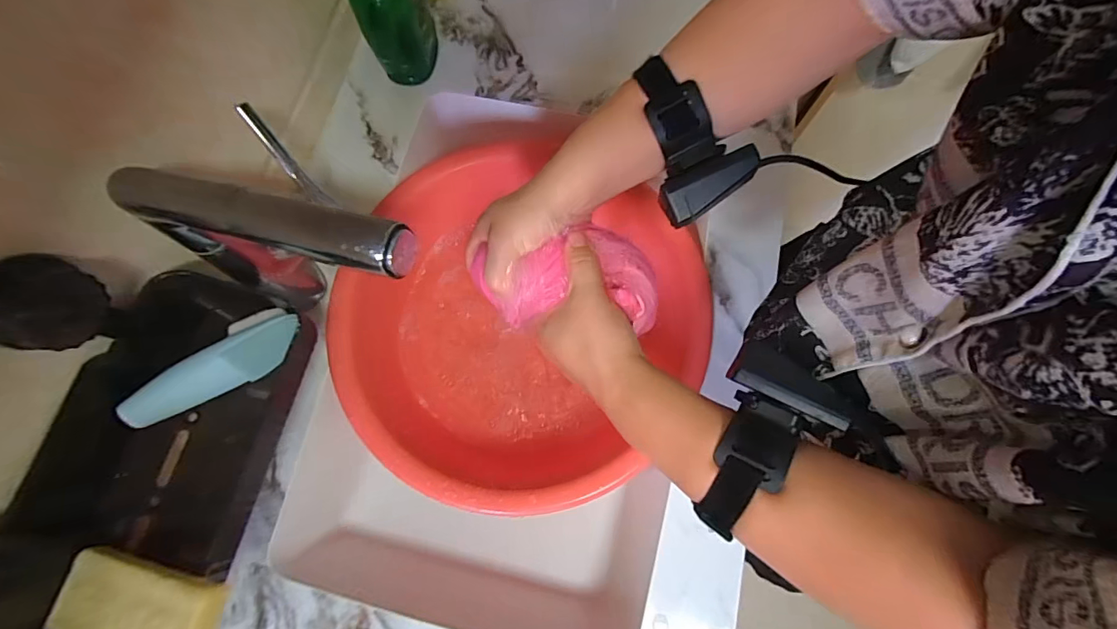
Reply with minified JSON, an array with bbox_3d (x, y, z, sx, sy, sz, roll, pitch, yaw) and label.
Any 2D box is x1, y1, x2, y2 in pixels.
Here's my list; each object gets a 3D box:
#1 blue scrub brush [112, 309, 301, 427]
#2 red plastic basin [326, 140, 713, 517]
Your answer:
[{"bbox_3d":[-0.263,0.038,0.366,0.128,0.034,0.045,-36,77,-9],"label":"blue scrub brush"},{"bbox_3d":[-0.050,0.007,0.495,0.346,0.101,0.333,0,74,1],"label":"red plastic basin"}]

